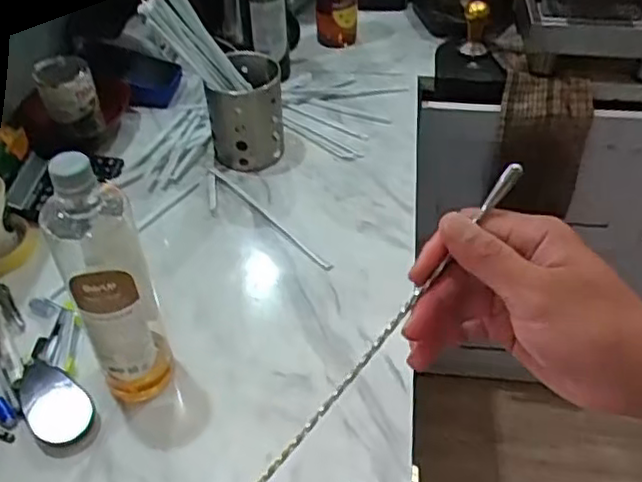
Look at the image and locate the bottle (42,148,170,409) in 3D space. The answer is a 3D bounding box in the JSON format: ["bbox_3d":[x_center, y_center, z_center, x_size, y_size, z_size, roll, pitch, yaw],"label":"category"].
[{"bbox_3d":[-0.187,0.040,0.596,0.069,0.265,0.062,-20,47,-18],"label":"bottle"}]

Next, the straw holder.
[{"bbox_3d":[-0.103,-0.182,0.930,0.097,0.117,0.120,-2,44,-1],"label":"straw holder"}]

